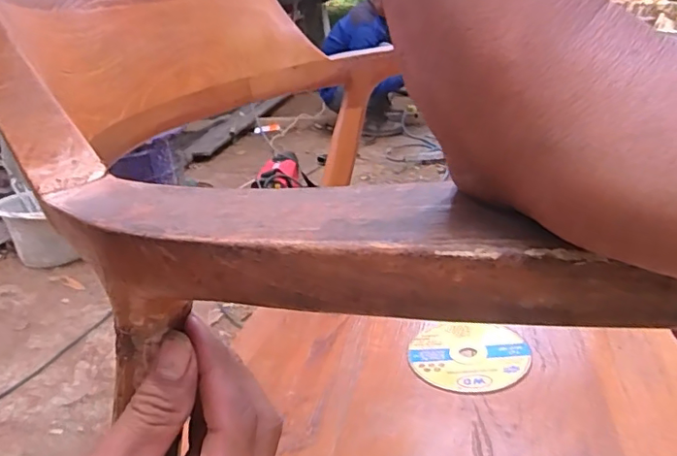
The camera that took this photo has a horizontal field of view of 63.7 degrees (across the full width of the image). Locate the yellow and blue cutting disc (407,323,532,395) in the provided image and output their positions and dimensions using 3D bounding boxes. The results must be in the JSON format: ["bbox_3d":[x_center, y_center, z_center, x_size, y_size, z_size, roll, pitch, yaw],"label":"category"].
[{"bbox_3d":[0.111,0.110,0.474,0.099,0.004,0.094,-7,23,3],"label":"yellow and blue cutting disc"}]

